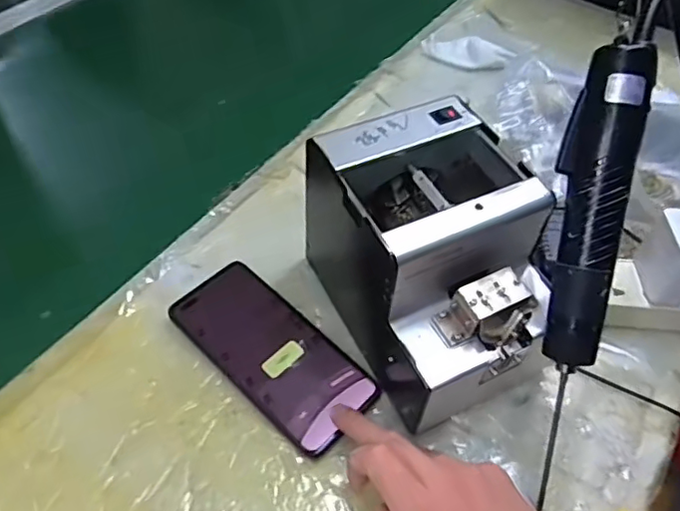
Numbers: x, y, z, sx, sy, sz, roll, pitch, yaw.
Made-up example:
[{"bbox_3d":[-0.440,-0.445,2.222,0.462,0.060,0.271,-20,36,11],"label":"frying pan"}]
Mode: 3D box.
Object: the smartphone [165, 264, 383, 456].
[{"bbox_3d":[-0.050,0.071,0.435,0.158,0.012,0.076,40,59,18],"label":"smartphone"}]

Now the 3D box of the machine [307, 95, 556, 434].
[{"bbox_3d":[0.070,0.004,0.425,0.123,0.138,0.180,-20,57,-19],"label":"machine"}]

